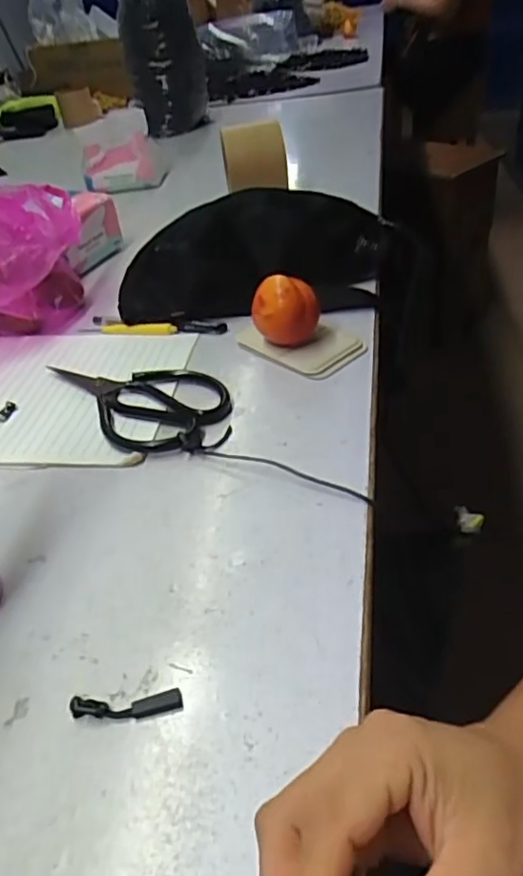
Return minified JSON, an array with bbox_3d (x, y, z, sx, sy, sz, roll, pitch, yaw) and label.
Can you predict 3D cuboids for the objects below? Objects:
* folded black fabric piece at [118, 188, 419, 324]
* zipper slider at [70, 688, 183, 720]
[{"bbox_3d":[0.005,-0.184,0.600,0.286,0.091,0.117,-6,39,2],"label":"folded black fabric piece"},{"bbox_3d":[-0.066,0.131,0.293,0.055,0.005,0.013,-7,39,1],"label":"zipper slider"}]

